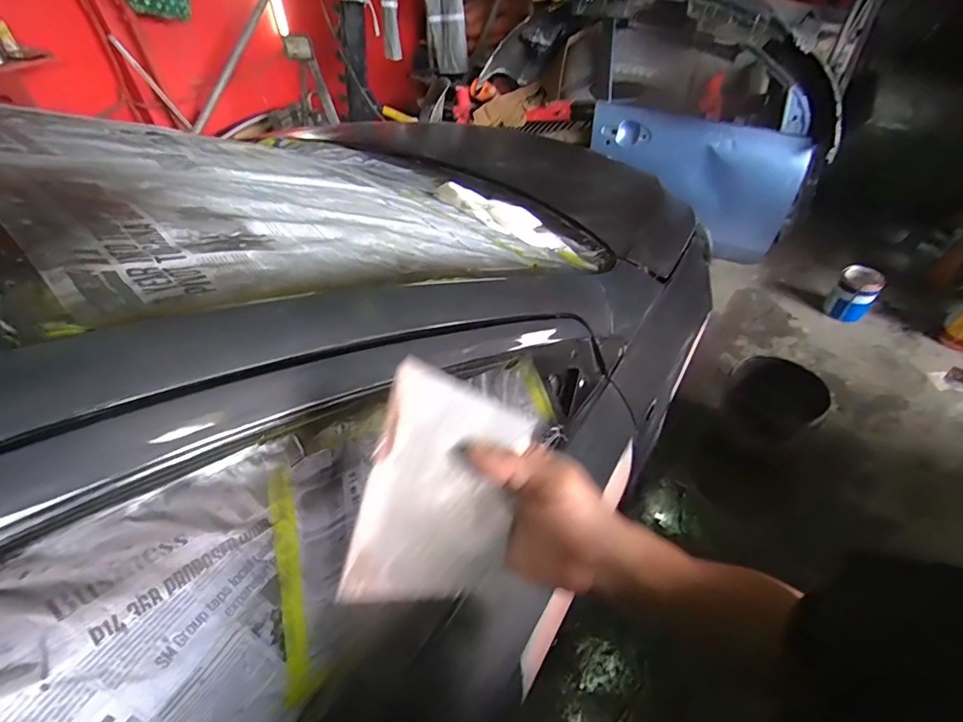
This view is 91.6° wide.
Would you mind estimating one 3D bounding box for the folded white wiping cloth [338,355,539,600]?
[{"bbox_3d":[-0.023,0.083,0.313,0.098,0.007,0.144,16,77,-12],"label":"folded white wiping cloth"}]

